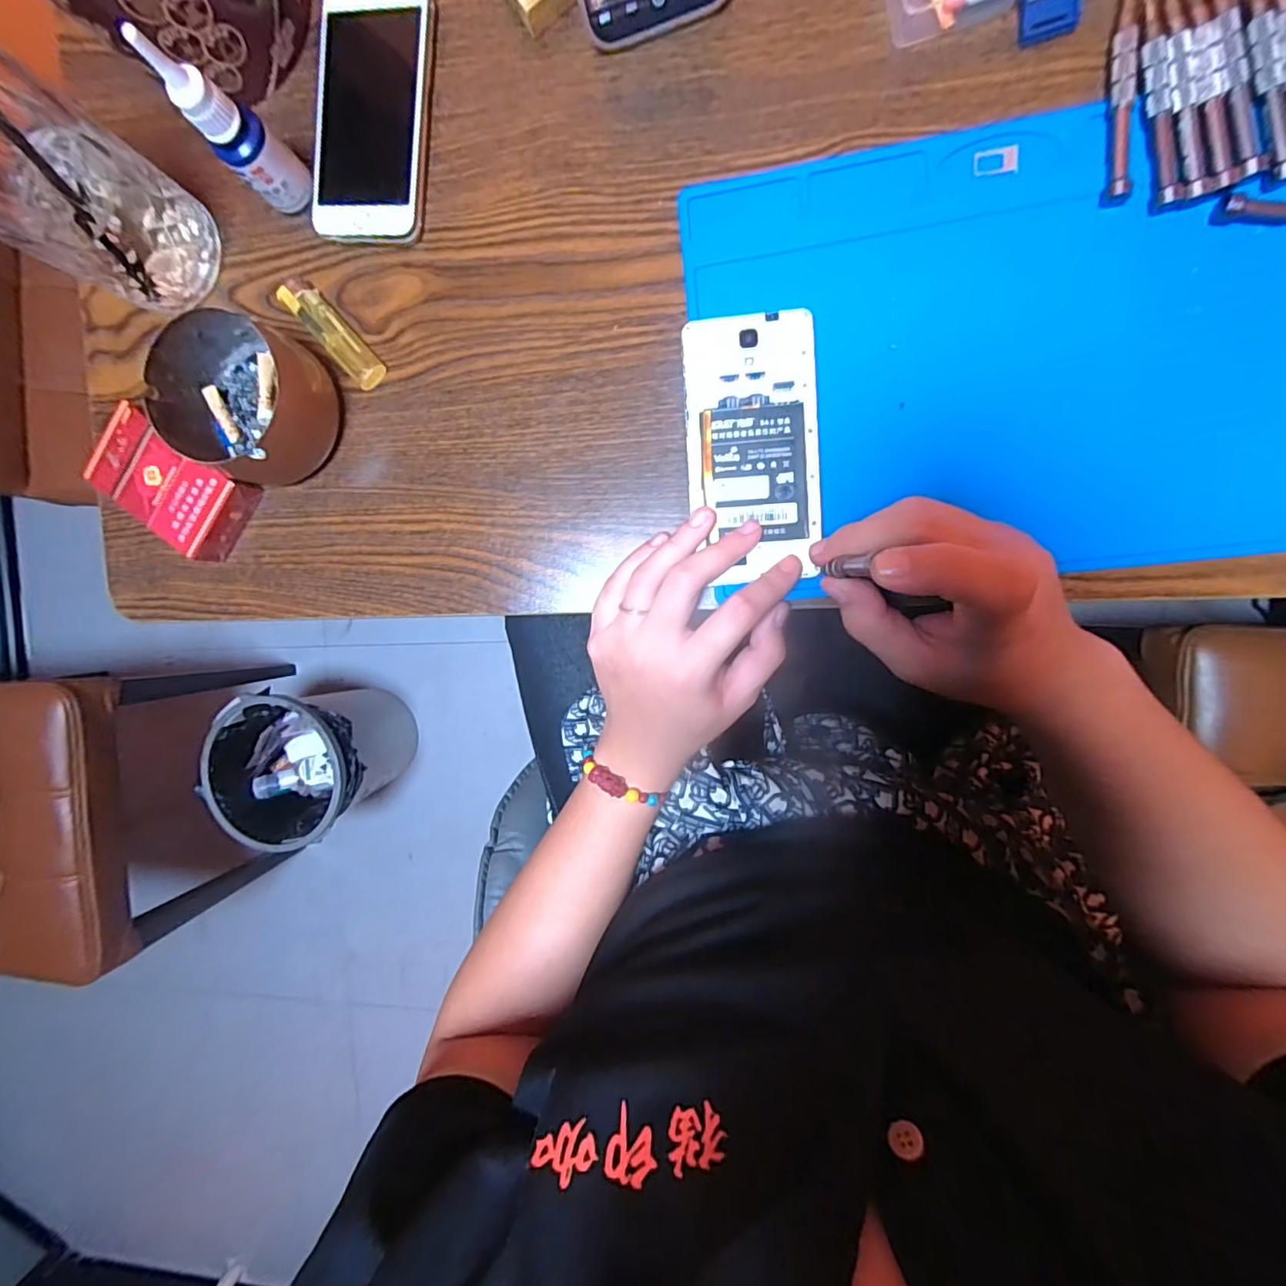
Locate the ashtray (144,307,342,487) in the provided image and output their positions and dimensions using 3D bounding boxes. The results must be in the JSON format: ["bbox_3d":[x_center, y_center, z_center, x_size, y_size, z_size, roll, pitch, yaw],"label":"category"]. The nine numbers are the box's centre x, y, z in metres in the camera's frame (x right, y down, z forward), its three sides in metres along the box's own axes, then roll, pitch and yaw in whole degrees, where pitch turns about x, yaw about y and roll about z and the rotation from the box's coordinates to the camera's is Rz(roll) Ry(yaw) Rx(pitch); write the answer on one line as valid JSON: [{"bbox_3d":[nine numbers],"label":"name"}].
[{"bbox_3d":[-0.229,-0.142,0.325,0.089,0.046,0.085,1,94,8],"label":"ashtray"}]

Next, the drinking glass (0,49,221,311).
[{"bbox_3d":[-0.323,-0.245,0.279,0.093,0.149,0.077,28,97,5],"label":"drinking glass"}]

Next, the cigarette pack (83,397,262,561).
[{"bbox_3d":[-0.292,-0.098,0.349,0.087,0.026,0.057,34,98,4],"label":"cigarette pack"}]

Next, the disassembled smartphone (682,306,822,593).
[{"bbox_3d":[0.060,-0.105,0.304,0.069,0.006,0.139,-3,94,8],"label":"disassembled smartphone"}]

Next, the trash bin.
[{"bbox_3d":[-0.589,0.204,1.049,0.258,0.282,0.252,-4,94,8],"label":"trash bin"}]

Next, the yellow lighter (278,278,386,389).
[{"bbox_3d":[-0.187,-0.187,0.335,0.020,0.009,0.080,-42,88,9],"label":"yellow lighter"}]

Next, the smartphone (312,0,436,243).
[{"bbox_3d":[-0.157,-0.305,0.322,0.066,0.014,0.135,6,95,7],"label":"smartphone"}]

